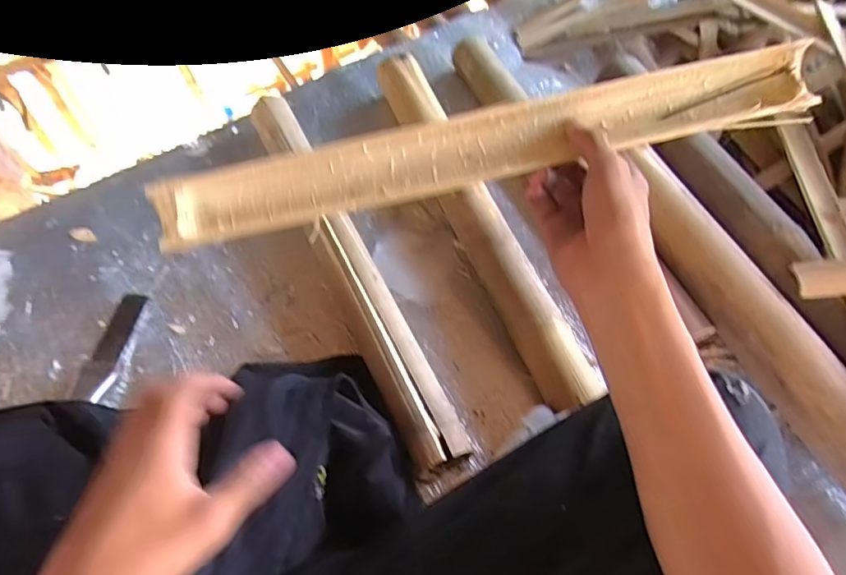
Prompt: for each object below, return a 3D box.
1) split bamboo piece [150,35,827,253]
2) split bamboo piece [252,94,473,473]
[{"bbox_3d":[0.055,-0.108,0.427,0.508,0.044,0.051,-14,62,-3],"label":"split bamboo piece"},{"bbox_3d":[-0.097,-0.035,0.631,0.066,0.045,0.517,-23,64,-15],"label":"split bamboo piece"}]

